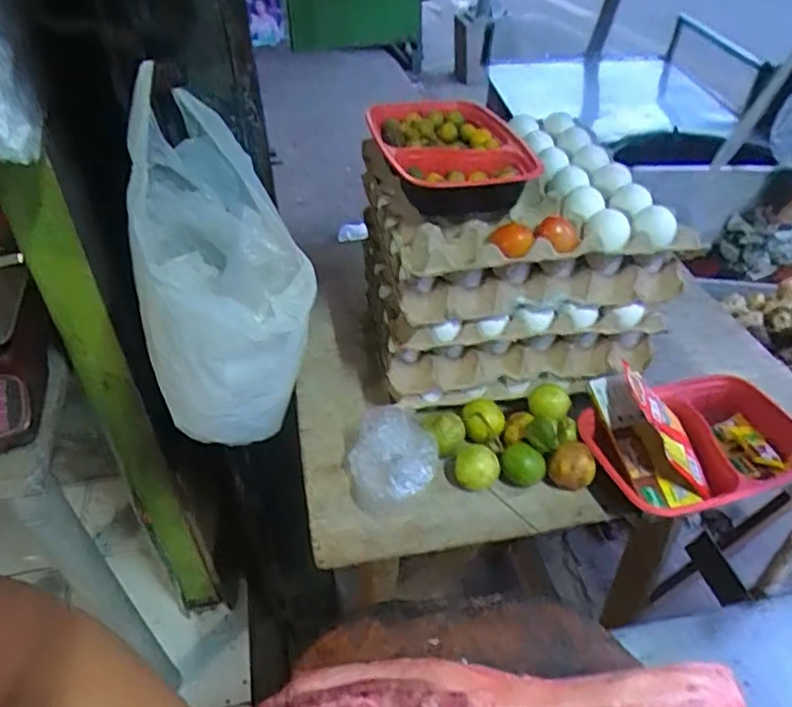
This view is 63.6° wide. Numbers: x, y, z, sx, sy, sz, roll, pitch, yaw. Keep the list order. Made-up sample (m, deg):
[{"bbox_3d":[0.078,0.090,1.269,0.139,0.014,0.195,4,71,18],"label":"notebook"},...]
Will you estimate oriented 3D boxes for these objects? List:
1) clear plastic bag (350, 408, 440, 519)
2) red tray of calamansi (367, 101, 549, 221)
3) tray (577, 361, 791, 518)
[{"bbox_3d":[-0.003,0.103,0.628,0.084,0.067,0.090,-9,42,-8],"label":"clear plastic bag"},{"bbox_3d":[0.053,-0.215,0.685,0.133,0.053,0.218,-8,42,-7],"label":"red tray of calamansi"},{"bbox_3d":[0.310,0.086,0.657,0.224,0.074,0.159,-12,42,-11],"label":"tray"}]

